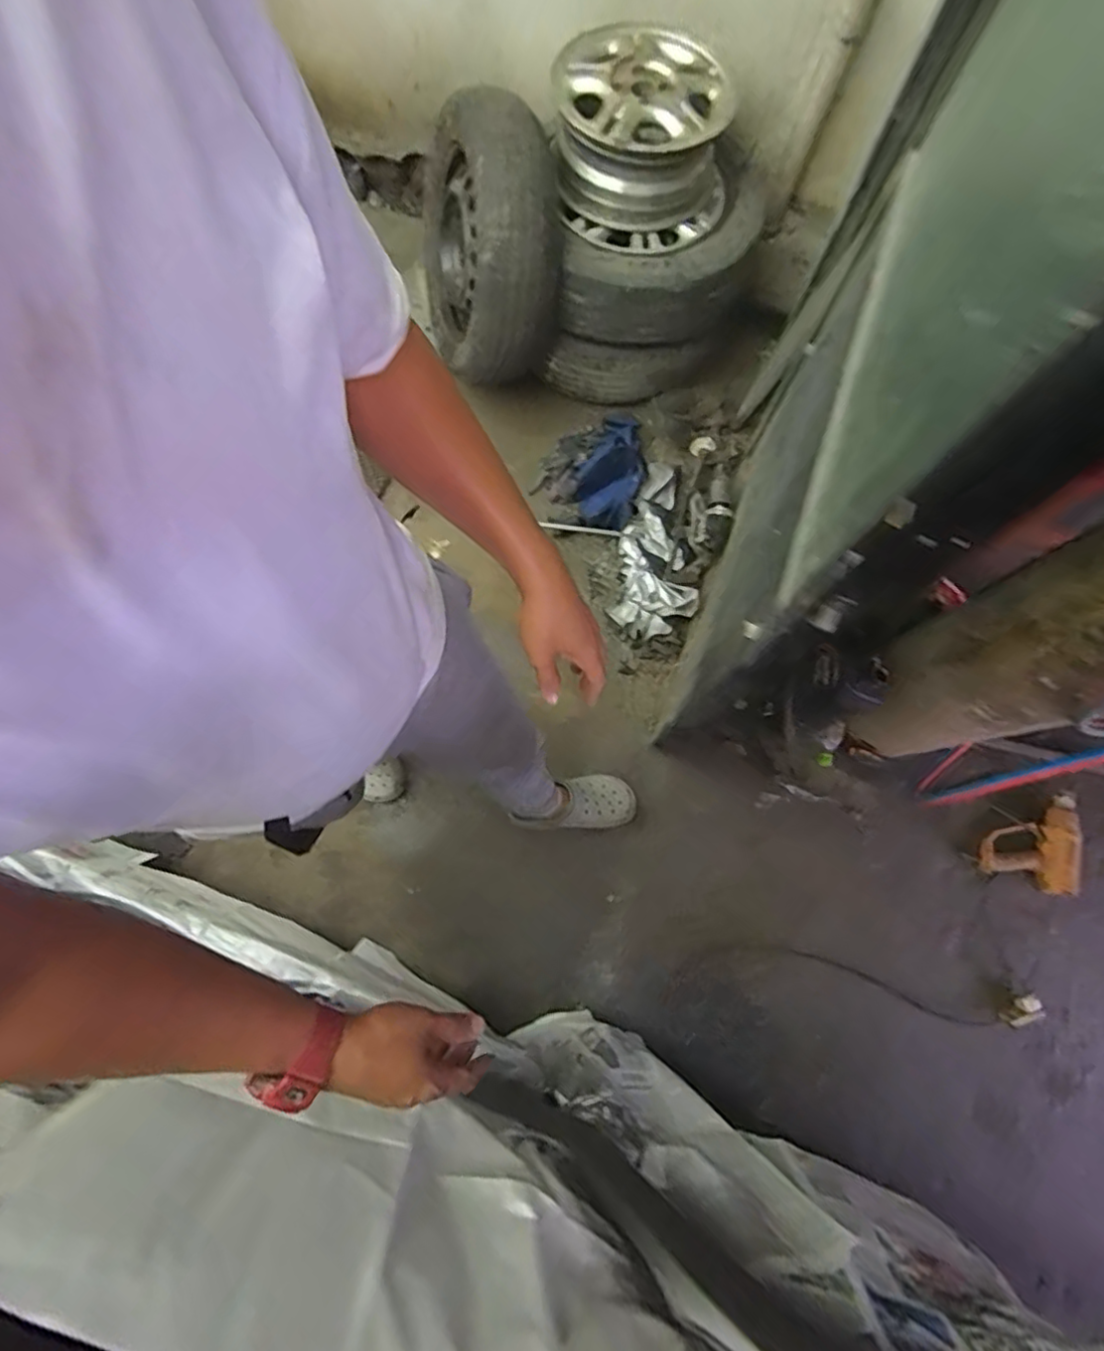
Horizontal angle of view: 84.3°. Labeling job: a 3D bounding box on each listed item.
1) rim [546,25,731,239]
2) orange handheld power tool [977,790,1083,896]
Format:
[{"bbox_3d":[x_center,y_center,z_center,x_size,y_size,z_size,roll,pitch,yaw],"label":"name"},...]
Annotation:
[{"bbox_3d":[0.189,-1.182,1.327,0.355,0.190,0.326,11,77,2],"label":"rim"},{"bbox_3d":[1.097,0.372,1.395,0.185,0.085,0.225,13,77,3],"label":"orange handheld power tool"}]

